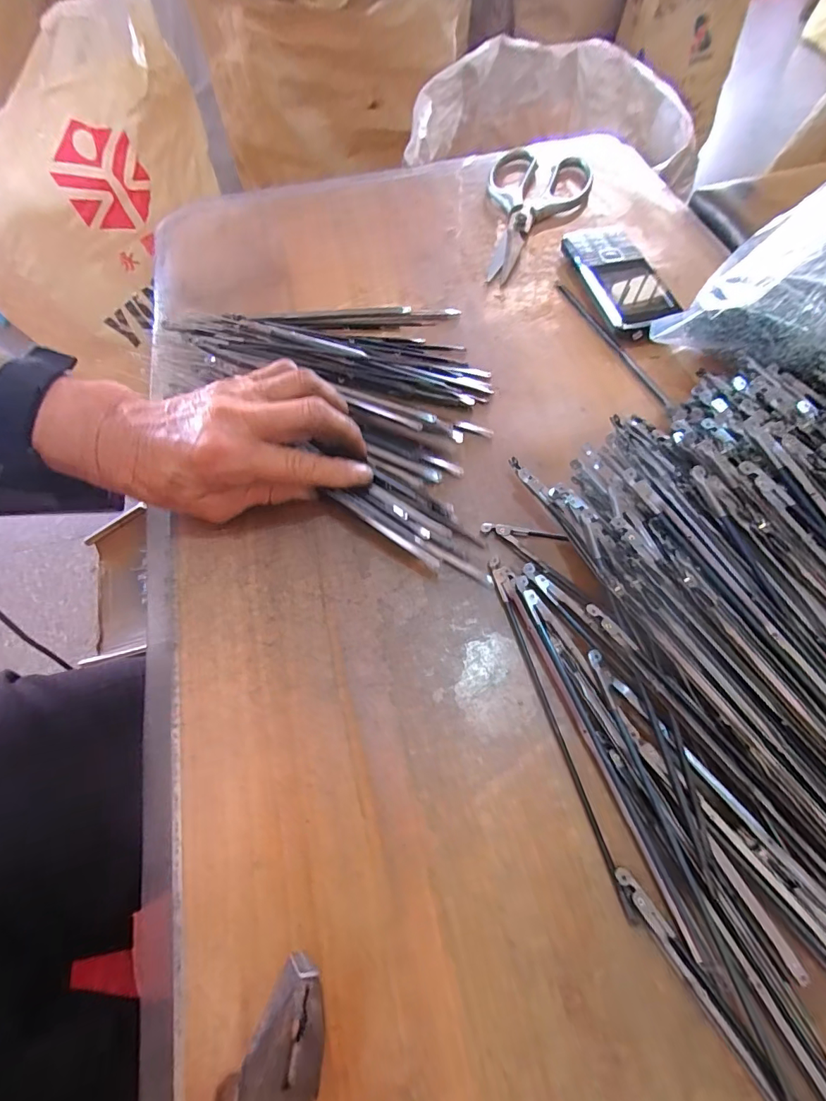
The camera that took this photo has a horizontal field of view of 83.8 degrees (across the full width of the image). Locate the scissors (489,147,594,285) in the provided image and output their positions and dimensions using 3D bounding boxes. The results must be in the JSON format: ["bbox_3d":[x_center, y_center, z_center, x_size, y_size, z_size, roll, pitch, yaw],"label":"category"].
[{"bbox_3d":[0.106,-0.311,0.420,0.093,0.011,0.202,15,65,10],"label":"scissors"}]

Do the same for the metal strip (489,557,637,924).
[{"bbox_3d":[0.069,0.079,0.227,0.008,0.007,0.168,-15,64,-5],"label":"metal strip"}]

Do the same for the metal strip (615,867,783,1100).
[{"bbox_3d":[0.137,0.204,0.157,0.008,0.005,0.184,-31,66,-13],"label":"metal strip"}]

